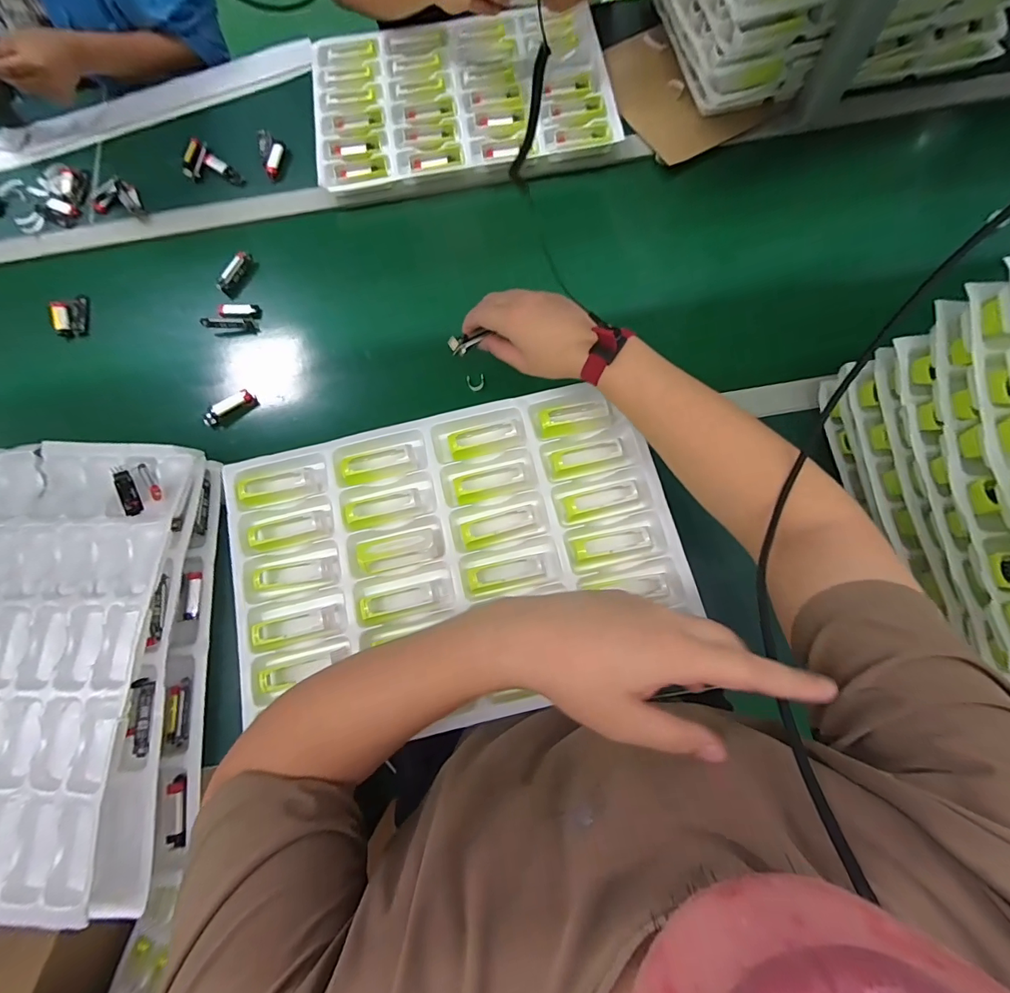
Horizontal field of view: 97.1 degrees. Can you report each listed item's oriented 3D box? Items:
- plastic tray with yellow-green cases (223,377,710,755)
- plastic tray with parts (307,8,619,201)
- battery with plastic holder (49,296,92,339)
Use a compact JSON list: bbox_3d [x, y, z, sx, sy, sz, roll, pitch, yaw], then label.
[{"bbox_3d":[-0.056,0.059,0.466,0.454,0.046,0.303,-13,70,-3],"label":"plastic tray with yellow-green cases"},{"bbox_3d":[-0.073,-0.639,0.701,0.457,0.032,0.329,-9,75,0],"label":"plastic tray with parts"},{"bbox_3d":[-0.635,-0.266,0.656,0.045,0.021,0.061,-15,75,-2],"label":"battery with plastic holder"}]

